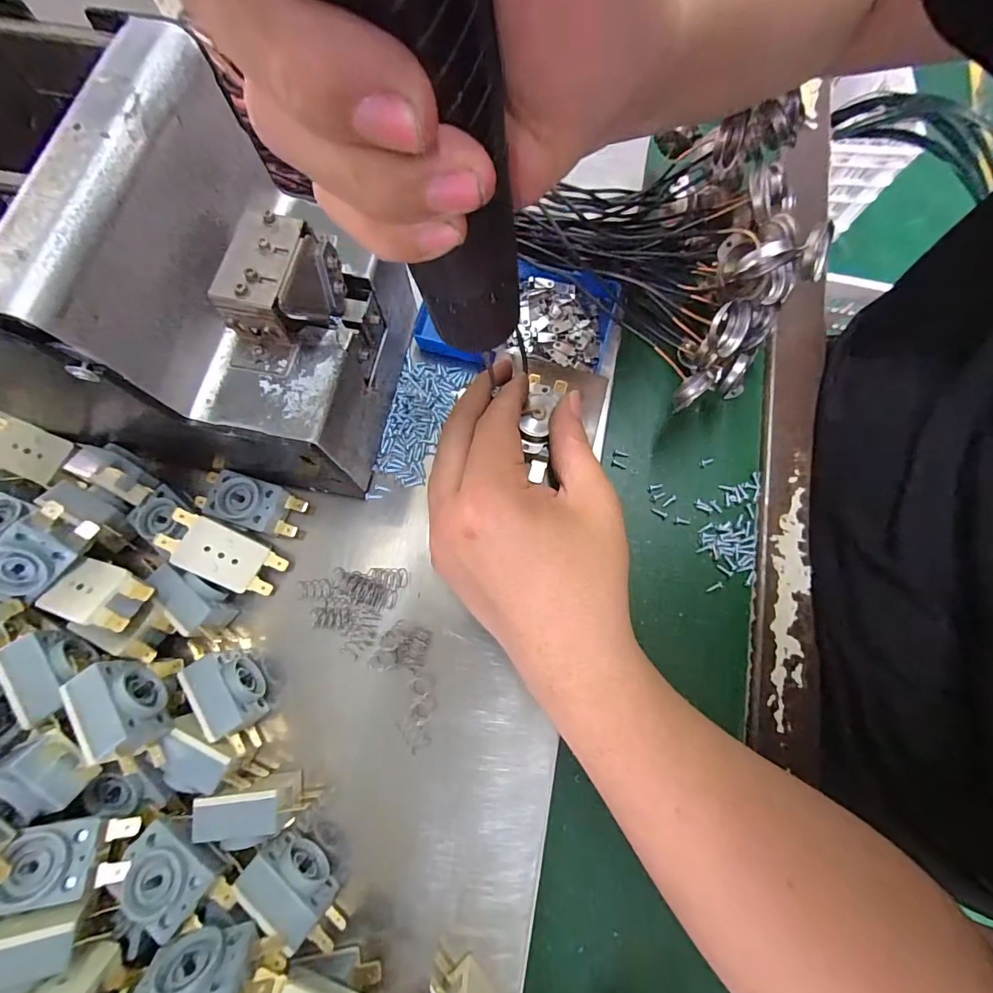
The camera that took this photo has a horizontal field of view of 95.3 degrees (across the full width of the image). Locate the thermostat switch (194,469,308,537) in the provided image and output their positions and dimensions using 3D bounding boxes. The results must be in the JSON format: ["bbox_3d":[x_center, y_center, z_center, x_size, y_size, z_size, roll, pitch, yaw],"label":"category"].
[{"bbox_3d":[-0.135,0.003,0.247,0.057,0.014,0.027,16,75,4],"label":"thermostat switch"}]

